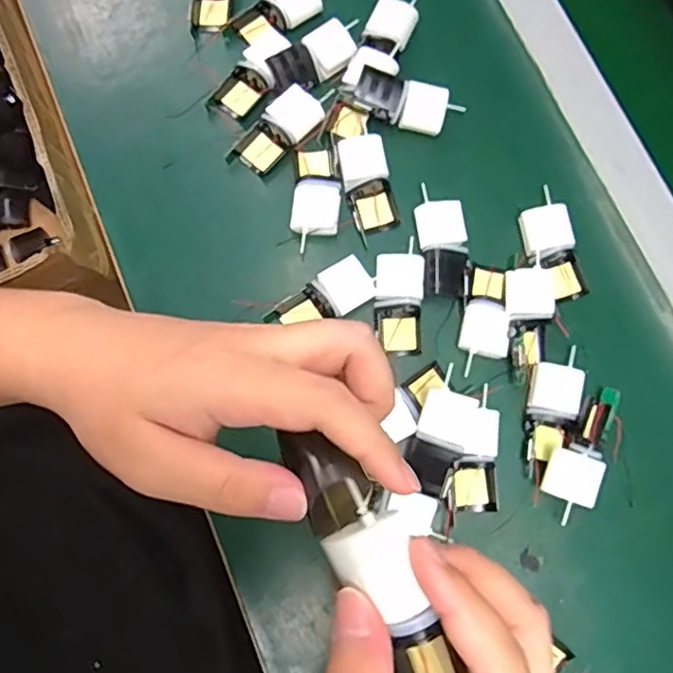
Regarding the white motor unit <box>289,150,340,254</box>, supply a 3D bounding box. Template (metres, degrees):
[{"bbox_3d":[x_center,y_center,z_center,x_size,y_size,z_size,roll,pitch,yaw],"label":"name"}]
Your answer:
[{"bbox_3d":[-0.017,-0.115,0.488,0.038,0.019,0.085,3,78,1],"label":"white motor unit"}]

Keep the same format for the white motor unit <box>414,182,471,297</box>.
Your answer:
[{"bbox_3d":[0.084,-0.075,0.475,0.039,0.015,0.087,-3,78,0],"label":"white motor unit"}]

